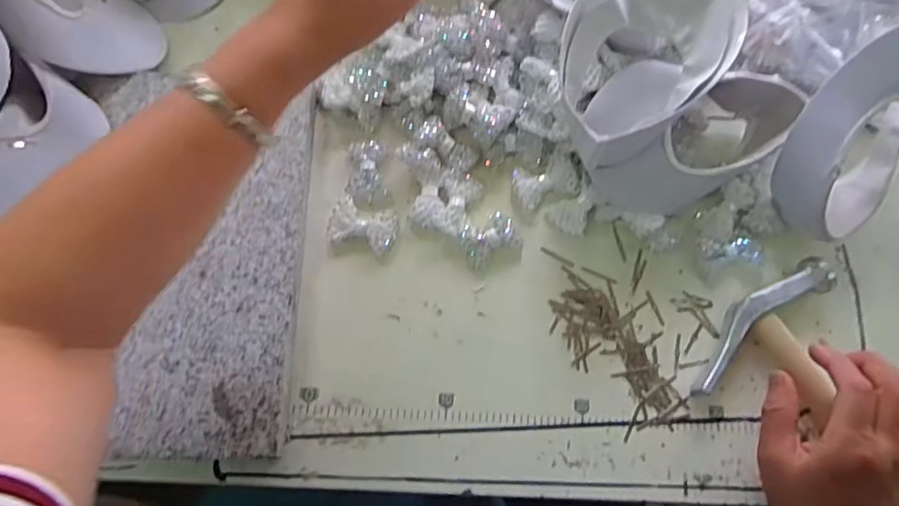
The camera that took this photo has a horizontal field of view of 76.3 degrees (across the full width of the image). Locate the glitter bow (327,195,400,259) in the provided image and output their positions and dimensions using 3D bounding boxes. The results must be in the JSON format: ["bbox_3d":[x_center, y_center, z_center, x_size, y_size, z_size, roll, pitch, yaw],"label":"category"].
[{"bbox_3d":[-0.069,-0.021,0.454,0.053,0.013,0.039,17,71,3],"label":"glitter bow"}]

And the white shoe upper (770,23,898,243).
[{"bbox_3d":[0.313,-0.091,0.427,0.141,0.110,0.097,-38,77,-14],"label":"white shoe upper"}]

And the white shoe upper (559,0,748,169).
[{"bbox_3d":[0.138,-0.141,0.424,0.113,0.078,0.156,27,72,6],"label":"white shoe upper"}]

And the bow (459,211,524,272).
[{"bbox_3d":[0.033,-0.009,0.453,0.047,0.017,0.038,-27,75,-11],"label":"bow"}]

